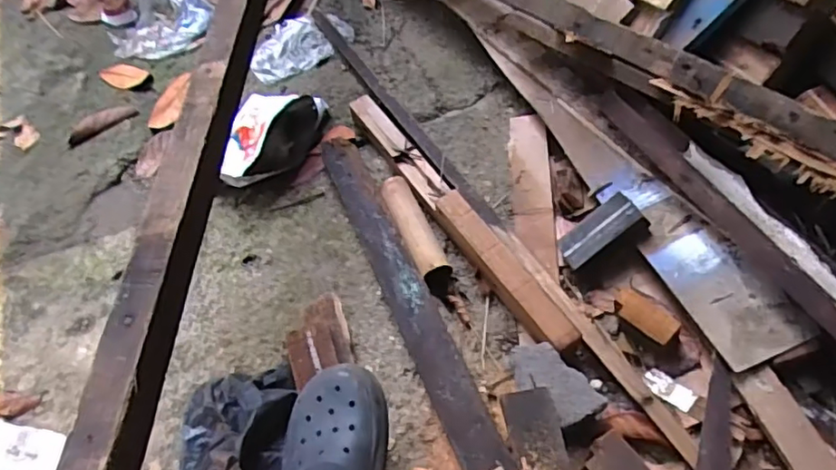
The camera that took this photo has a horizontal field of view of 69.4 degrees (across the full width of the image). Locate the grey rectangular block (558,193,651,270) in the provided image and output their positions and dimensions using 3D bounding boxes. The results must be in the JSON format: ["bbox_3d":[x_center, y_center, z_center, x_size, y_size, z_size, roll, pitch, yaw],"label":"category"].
[{"bbox_3d":[0.252,-0.004,0.835,0.115,0.034,0.051,-37,59,12],"label":"grey rectangular block"}]

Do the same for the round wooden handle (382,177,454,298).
[{"bbox_3d":[-0.004,-0.001,0.929,0.052,0.045,0.206,-24,60,-8],"label":"round wooden handle"}]

